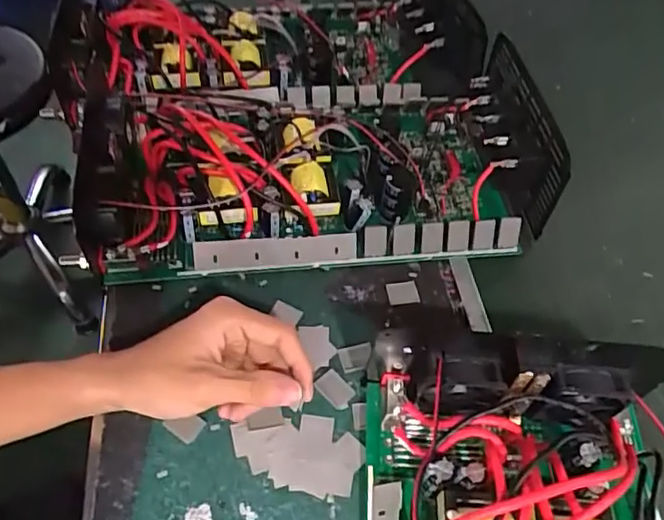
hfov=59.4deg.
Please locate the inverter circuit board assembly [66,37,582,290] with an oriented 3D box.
[{"bbox_3d":[-0.008,-0.091,0.493,0.370,0.076,0.190,-5,54,-9],"label":"inverter circuit board assembly"}]

